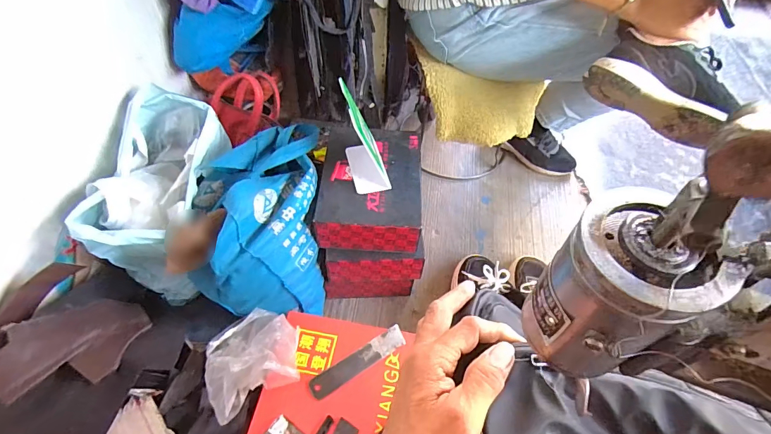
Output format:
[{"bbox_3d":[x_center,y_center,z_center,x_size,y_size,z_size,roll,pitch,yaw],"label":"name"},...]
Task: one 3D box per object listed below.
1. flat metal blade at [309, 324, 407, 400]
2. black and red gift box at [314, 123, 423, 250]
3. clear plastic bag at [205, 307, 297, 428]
[{"bbox_3d":[-0.039,0.210,0.579,0.151,0.006,0.033,-26,59,-19],"label":"flat metal blade"},{"bbox_3d":[-0.020,-0.052,0.671,0.167,0.080,0.207,4,55,1],"label":"black and red gift box"},{"bbox_3d":[-0.184,0.194,0.550,0.117,0.041,0.139,-9,55,-8],"label":"clear plastic bag"}]

